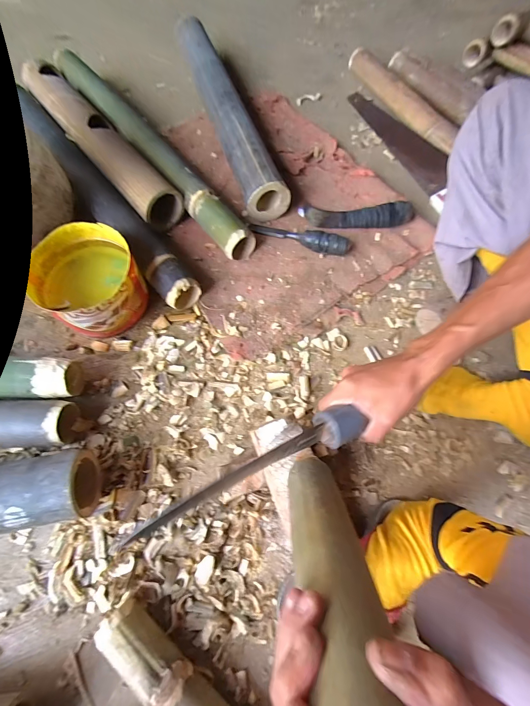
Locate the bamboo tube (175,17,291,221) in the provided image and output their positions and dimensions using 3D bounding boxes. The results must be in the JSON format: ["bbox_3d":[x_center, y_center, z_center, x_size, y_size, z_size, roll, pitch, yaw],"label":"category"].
[{"bbox_3d":[-0.094,-0.546,0.685,0.087,0.087,0.621,-18,71,-11],"label":"bamboo tube"}]

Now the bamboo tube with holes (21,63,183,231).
[{"bbox_3d":[-0.332,-0.424,0.618,0.079,0.065,0.505,-37,75,-17],"label":"bamboo tube with holes"}]

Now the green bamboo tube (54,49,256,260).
[{"bbox_3d":[-0.241,-0.415,0.635,0.061,0.067,0.643,-37,75,-17],"label":"green bamboo tube"}]

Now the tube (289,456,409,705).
[{"bbox_3d":[0.046,0.149,0.235,0.051,0.235,0.049,4,98,0],"label":"tube"}]

